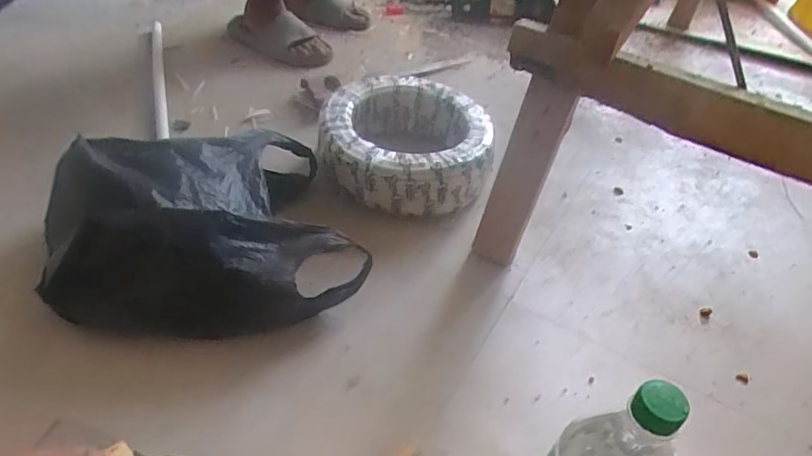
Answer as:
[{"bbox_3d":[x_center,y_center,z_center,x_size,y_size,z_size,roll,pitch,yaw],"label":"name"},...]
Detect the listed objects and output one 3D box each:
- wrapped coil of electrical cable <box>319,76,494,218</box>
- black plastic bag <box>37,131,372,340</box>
[{"bbox_3d":[-0.003,-0.144,0.906,0.278,0.101,0.285,1,42,-4],"label":"wrapped coil of electrical cable"},{"bbox_3d":[-0.270,-0.002,0.714,0.368,0.171,0.313,-12,45,-18],"label":"black plastic bag"}]

